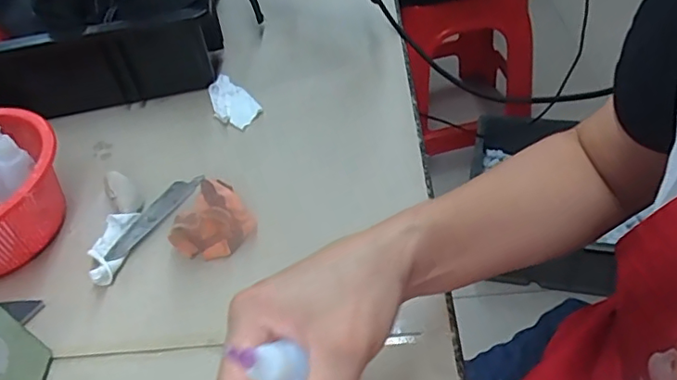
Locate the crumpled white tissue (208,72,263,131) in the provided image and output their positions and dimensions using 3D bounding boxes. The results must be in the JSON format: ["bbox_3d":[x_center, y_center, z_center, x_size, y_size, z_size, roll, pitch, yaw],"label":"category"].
[{"bbox_3d":[-0.108,-0.087,0.547,0.037,0.013,0.080,-29,50,-18],"label":"crumpled white tissue"}]

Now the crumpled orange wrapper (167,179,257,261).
[{"bbox_3d":[-0.093,0.022,0.430,0.051,0.032,0.062,13,51,19],"label":"crumpled orange wrapper"}]

